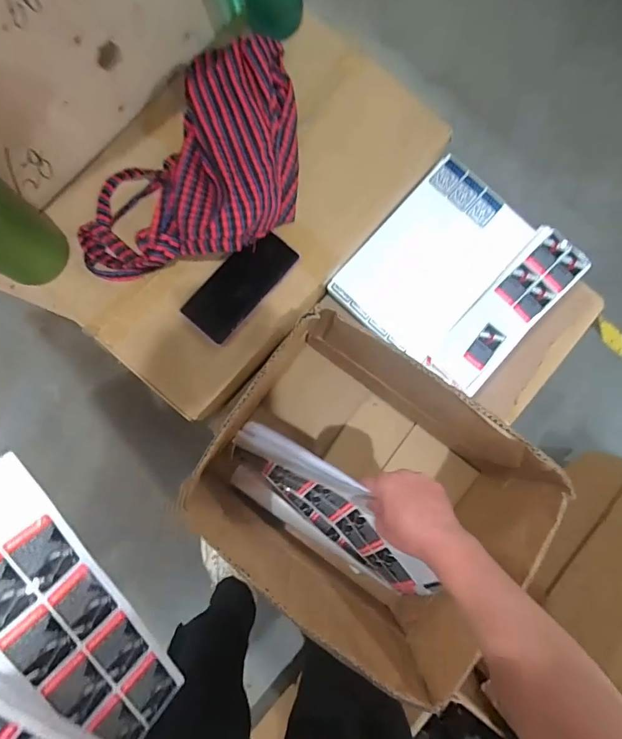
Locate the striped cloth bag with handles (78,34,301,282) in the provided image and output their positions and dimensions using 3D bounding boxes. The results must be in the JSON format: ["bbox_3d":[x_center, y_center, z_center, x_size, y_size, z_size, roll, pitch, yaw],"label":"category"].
[{"bbox_3d":[-0.159,-0.266,0.559,0.285,0.083,0.273,-5,83,-2],"label":"striped cloth bag with handles"}]

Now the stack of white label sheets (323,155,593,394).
[{"bbox_3d":[0.216,-0.138,0.652,0.264,0.033,0.276,40,84,4],"label":"stack of white label sheets"}]

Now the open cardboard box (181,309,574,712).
[{"bbox_3d":[0.057,0.133,0.526,0.327,0.233,0.257,36,83,4],"label":"open cardboard box"}]

